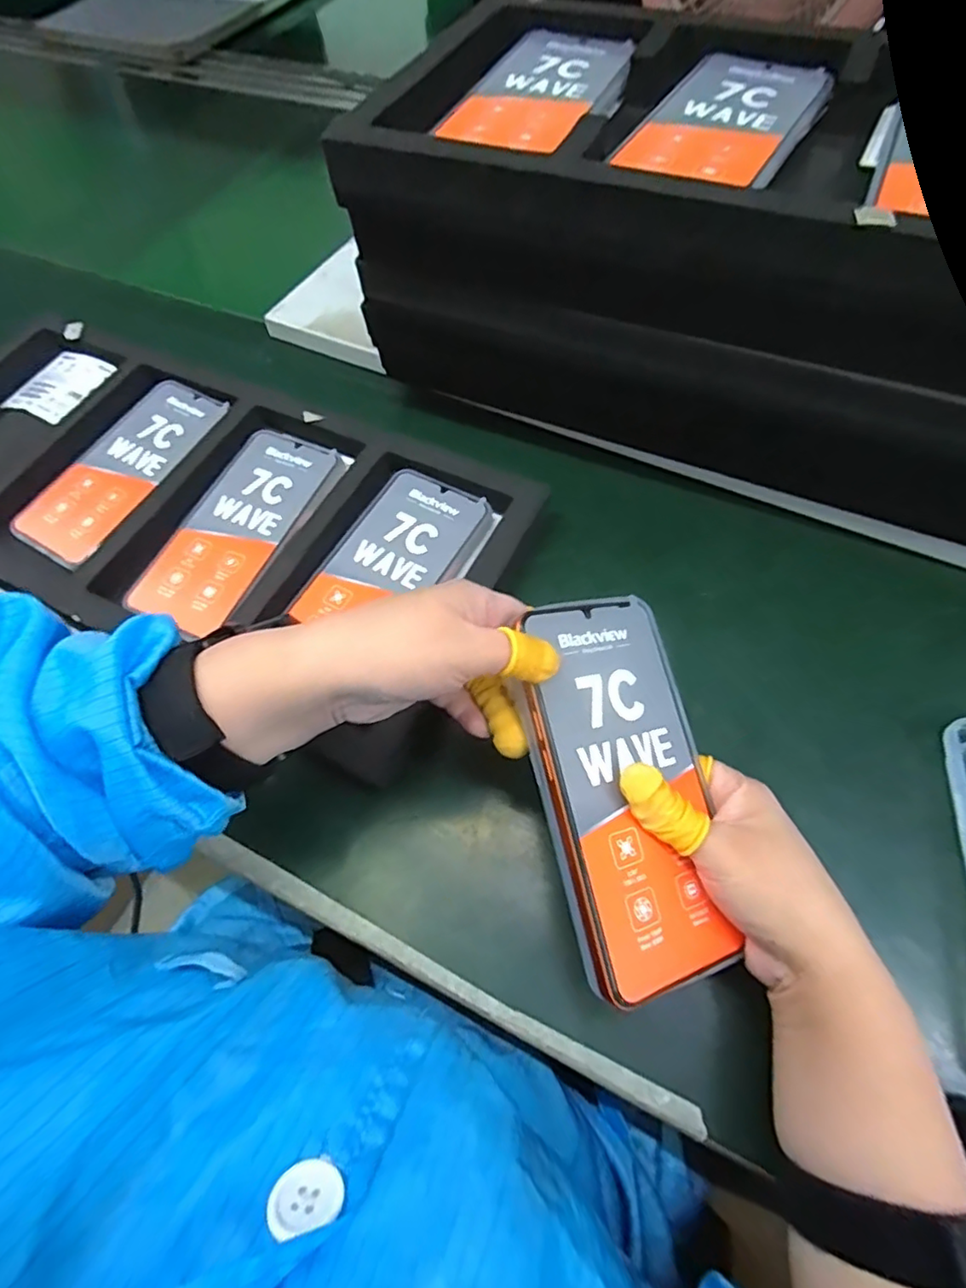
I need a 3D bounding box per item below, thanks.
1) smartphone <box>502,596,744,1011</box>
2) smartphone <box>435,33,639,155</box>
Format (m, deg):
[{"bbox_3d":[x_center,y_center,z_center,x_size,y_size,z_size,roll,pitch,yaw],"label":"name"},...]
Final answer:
[{"bbox_3d":[0.061,0.061,0.258,0.079,0.008,0.162,-7,77,-25],"label":"smartphone"},{"bbox_3d":[0.038,-0.326,0.348,0.080,0.014,0.140,20,64,13],"label":"smartphone"}]

